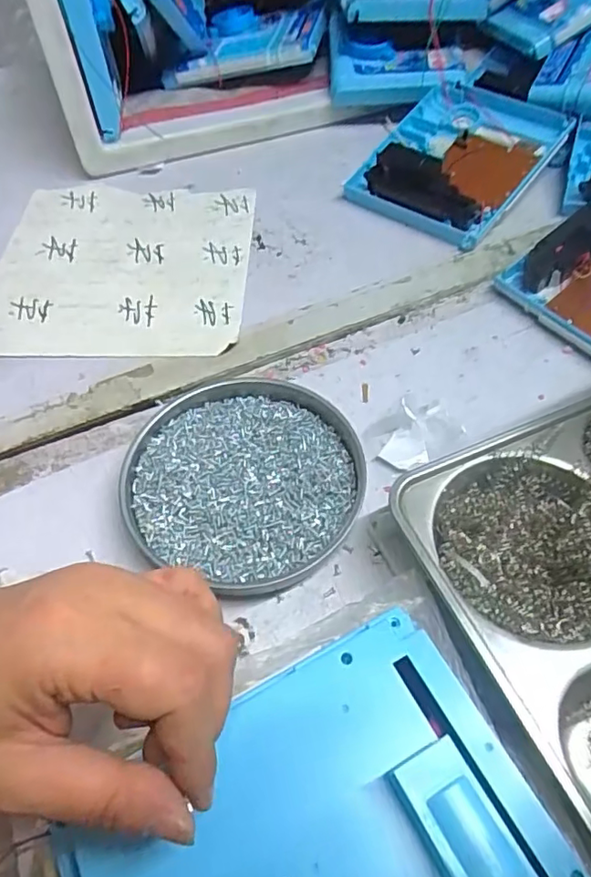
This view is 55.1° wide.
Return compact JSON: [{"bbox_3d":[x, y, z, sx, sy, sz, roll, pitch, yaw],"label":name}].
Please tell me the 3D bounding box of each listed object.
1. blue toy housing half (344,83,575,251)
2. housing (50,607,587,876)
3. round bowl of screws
[{"bbox_3d":[0.142,-0.246,0.501,0.133,0.042,0.170,33,62,23],"label":"blue toy housing half"},{"bbox_3d":[0.008,0.144,0.188,0.156,0.020,0.119,-27,58,-16],"label":"housing"},{"bbox_3d":[-0.028,0.022,0.338,0.131,0.018,0.131,-1,54,2],"label":"round bowl of screws"}]

